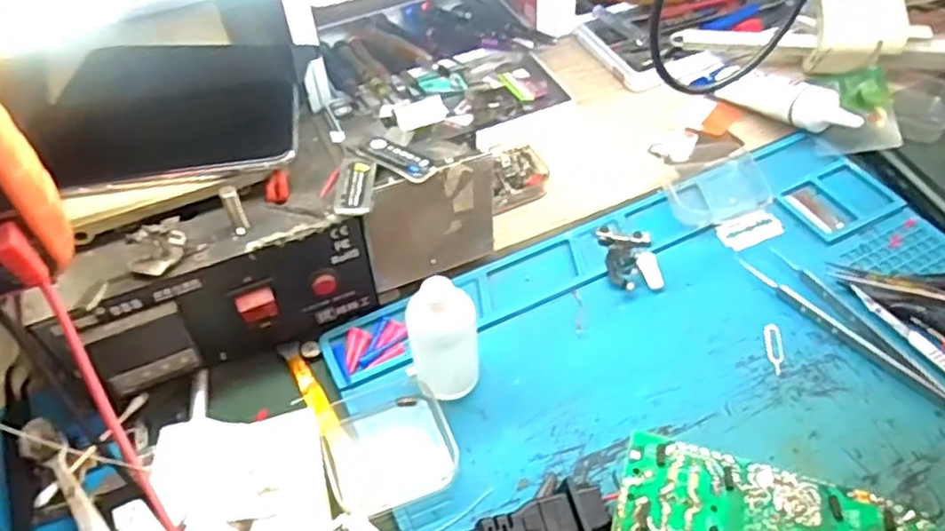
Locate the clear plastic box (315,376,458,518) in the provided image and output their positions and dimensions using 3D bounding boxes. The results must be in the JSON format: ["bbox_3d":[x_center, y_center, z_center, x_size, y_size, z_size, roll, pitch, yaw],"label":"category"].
[{"bbox_3d":[-0.044,0.090,0.361,0.064,0.015,0.067,-15,53,-10],"label":"clear plastic box"}]

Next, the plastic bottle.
[{"bbox_3d":[-0.014,0.040,0.358,0.035,0.077,0.029,-10,52,-6],"label":"plastic bottle"}]

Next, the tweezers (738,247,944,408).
[{"bbox_3d":[0.215,0.042,0.388,0.027,0.009,0.151,-24,55,-17],"label":"tweezers"}]

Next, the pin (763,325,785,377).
[{"bbox_3d":[0.171,0.046,0.394,0.010,0.004,0.034,5,52,6],"label":"pin"}]

